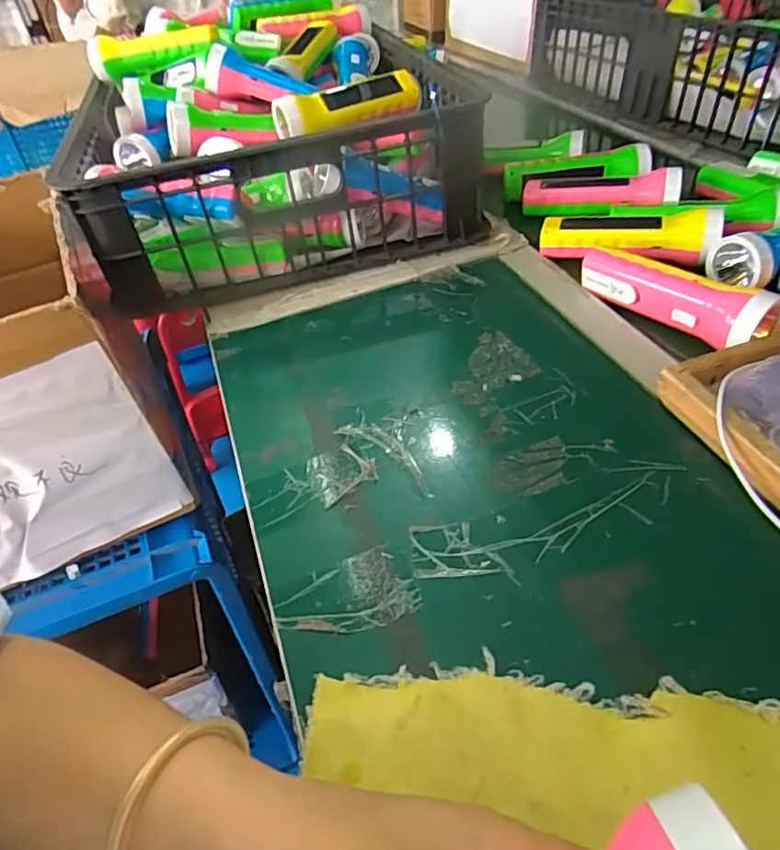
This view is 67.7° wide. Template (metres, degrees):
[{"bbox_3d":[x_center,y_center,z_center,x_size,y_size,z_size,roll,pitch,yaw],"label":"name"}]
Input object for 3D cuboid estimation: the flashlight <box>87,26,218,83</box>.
[{"bbox_3d":[-0.303,-0.475,0.746,0.159,0.046,0.051,-3,43,3],"label":"flashlight"}]

